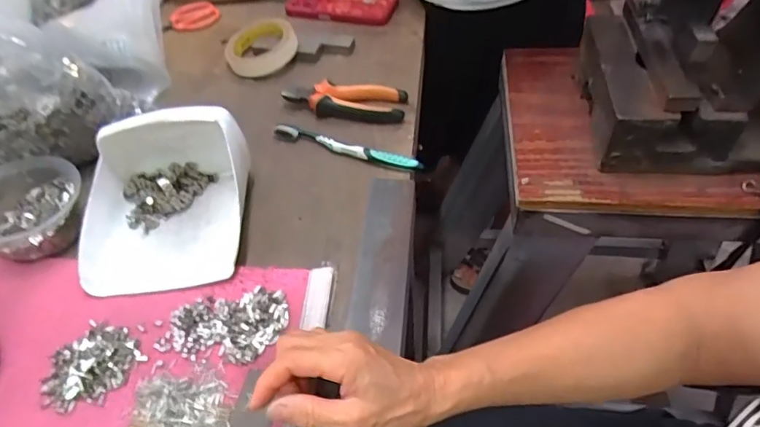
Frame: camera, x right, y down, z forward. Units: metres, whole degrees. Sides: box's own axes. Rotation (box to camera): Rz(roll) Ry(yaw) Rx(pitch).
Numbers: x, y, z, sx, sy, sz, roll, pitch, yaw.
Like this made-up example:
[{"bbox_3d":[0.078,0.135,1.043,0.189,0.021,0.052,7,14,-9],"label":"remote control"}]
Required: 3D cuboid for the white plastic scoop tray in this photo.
[{"bbox_3d":[-0.213,-0.025,0.499,0.157,0.080,0.184,-6,51,0],"label":"white plastic scoop tray"}]

